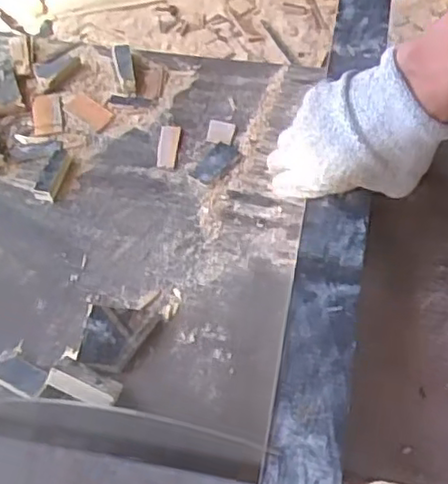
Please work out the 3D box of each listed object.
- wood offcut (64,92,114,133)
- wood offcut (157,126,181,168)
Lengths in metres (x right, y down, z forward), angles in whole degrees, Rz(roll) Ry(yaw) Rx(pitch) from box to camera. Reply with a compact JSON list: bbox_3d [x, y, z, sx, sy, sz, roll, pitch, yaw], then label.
[{"bbox_3d":[-0.124,-0.120,0.618,0.043,0.004,0.025,32,64,20],"label":"wood offcut"},{"bbox_3d":[-0.049,-0.086,0.599,0.017,0.004,0.046,4,58,5],"label":"wood offcut"}]

